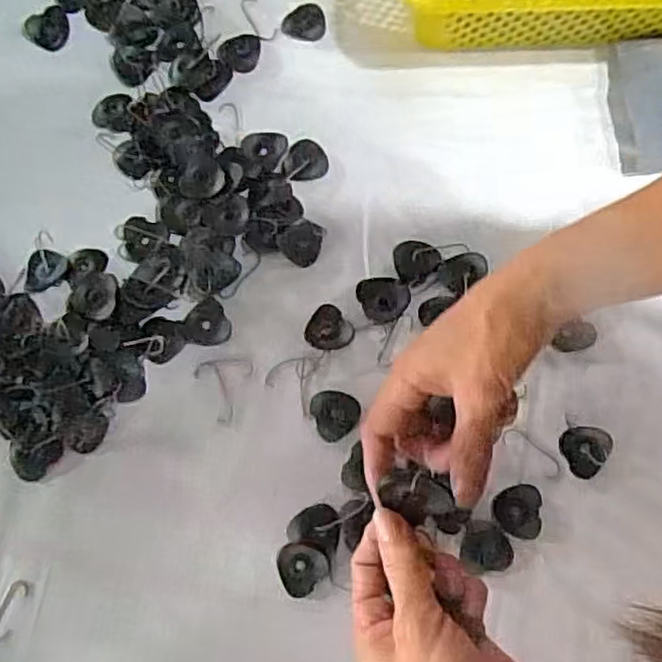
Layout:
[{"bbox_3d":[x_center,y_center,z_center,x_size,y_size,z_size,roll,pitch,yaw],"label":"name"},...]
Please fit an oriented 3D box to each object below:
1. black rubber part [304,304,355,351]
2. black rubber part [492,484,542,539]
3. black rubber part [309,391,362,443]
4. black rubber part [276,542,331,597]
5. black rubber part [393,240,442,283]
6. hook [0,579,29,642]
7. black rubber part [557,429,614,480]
[{"bbox_3d":[-0.002,-0.001,0.513,0.032,0.011,0.035,0,75,0],"label":"black rubber part"},{"bbox_3d":[0.128,0.123,0.477,0.033,0.004,0.034,4,75,2],"label":"black rubber part"},{"bbox_3d":[0.002,0.061,0.499,0.035,0.008,0.034,0,75,0],"label":"black rubber part"},{"bbox_3d":[-0.021,0.161,0.472,0.032,0.013,0.035,0,75,0],"label":"black rubber part"},{"bbox_3d":[0.066,-0.055,0.527,0.035,0.004,0.032,0,75,0],"label":"black rubber part"},{"bbox_3d":[-0.219,0.191,0.471,0.015,0.004,0.043,22,77,6],"label":"hook"},{"bbox_3d":[0.180,0.083,0.488,0.034,0.010,0.034,0,75,0],"label":"black rubber part"}]

